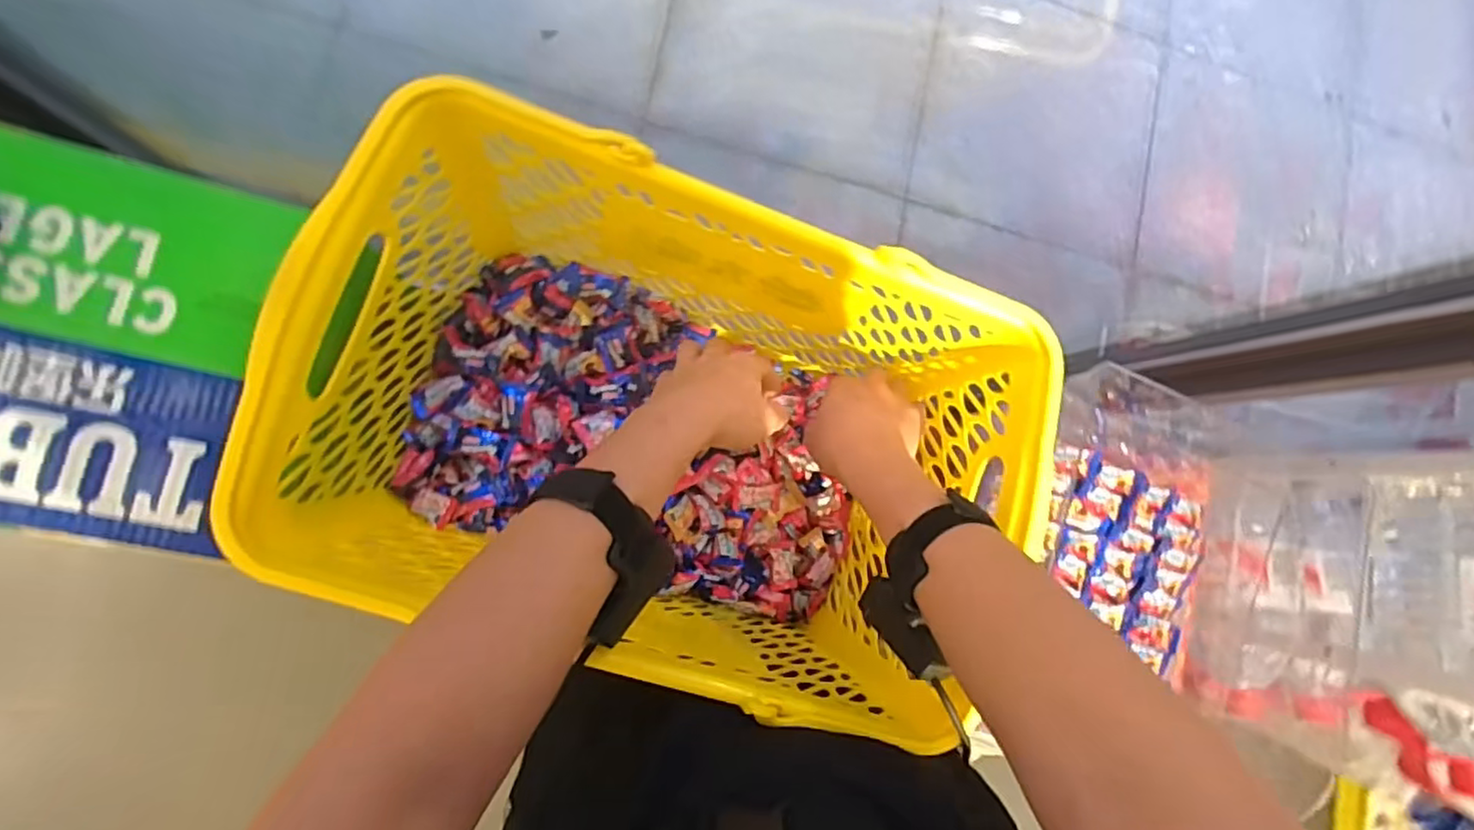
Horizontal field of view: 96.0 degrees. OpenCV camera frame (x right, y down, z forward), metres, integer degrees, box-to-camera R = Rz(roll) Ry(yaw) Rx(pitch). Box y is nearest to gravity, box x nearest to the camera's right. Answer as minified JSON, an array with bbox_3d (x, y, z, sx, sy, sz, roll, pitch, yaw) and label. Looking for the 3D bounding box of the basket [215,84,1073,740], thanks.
[{"bbox_3d":[-0.038,0.012,0.499,0.461,0.235,0.298,19,83,-6],"label":"basket"}]

